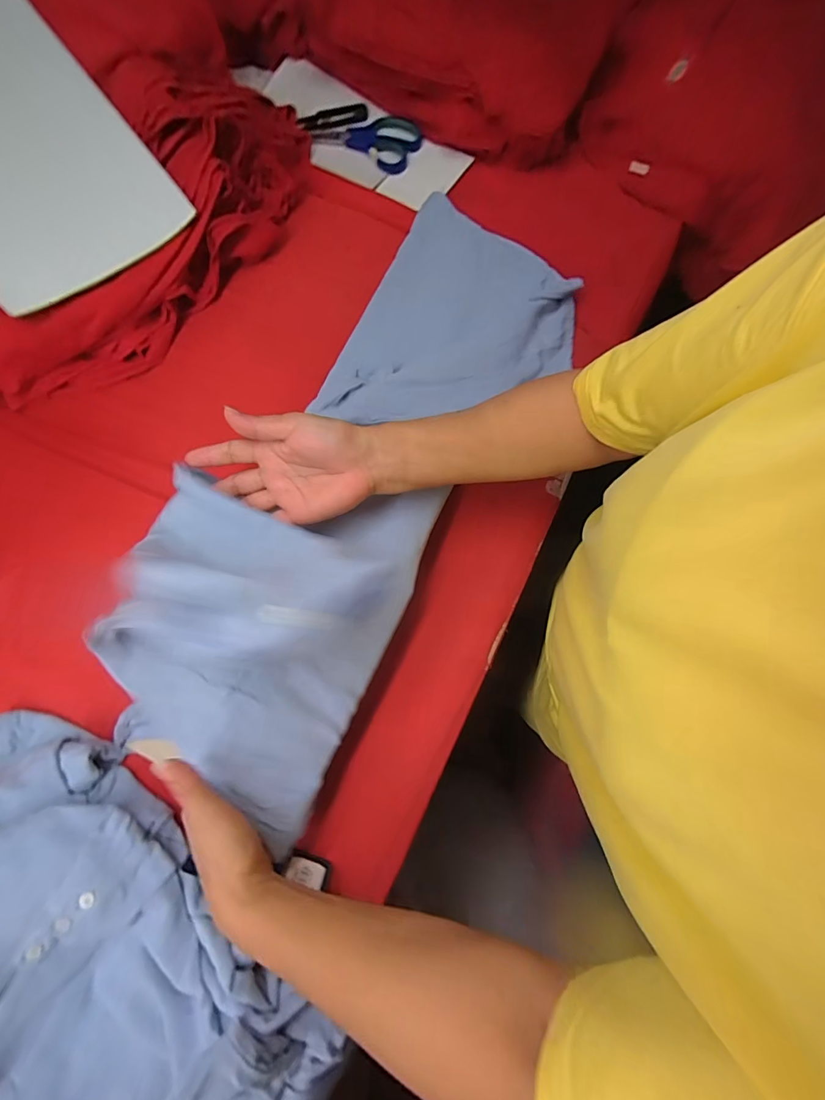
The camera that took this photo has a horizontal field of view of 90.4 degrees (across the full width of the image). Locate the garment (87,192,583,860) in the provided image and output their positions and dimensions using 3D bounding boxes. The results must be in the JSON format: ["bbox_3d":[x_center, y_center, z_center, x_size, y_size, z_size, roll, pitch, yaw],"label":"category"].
[{"bbox_3d":[-0.039,-0.099,0.412,0.230,0.065,0.637,32,73,-5],"label":"garment"}]

